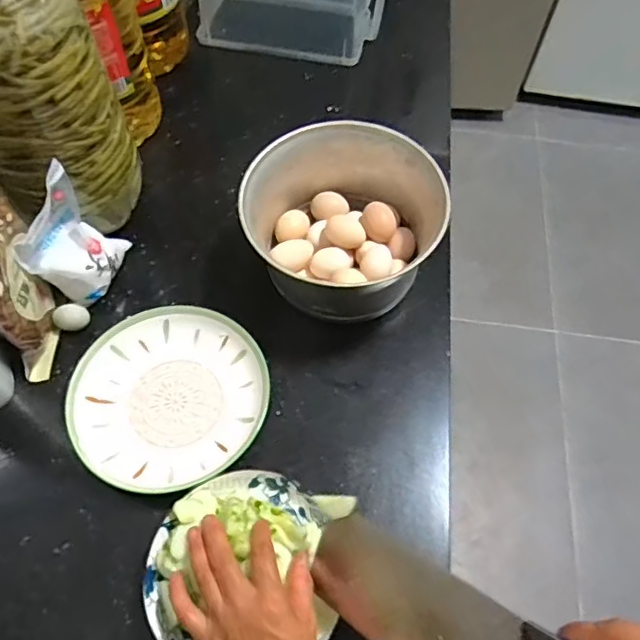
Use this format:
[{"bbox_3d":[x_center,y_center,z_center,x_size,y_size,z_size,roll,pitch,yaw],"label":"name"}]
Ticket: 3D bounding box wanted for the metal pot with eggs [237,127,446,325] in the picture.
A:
[{"bbox_3d":[0.023,-0.108,0.642,0.212,0.133,0.195,0,61,-1],"label":"metal pot with eggs"}]

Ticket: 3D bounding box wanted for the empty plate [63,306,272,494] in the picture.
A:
[{"bbox_3d":[-0.158,0.079,0.591,0.200,0.029,0.192,0,61,-1],"label":"empty plate"}]

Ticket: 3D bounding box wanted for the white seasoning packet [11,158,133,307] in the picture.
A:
[{"bbox_3d":[-0.270,-0.087,0.614,0.061,0.124,0.098,17,62,8],"label":"white seasoning packet"}]

